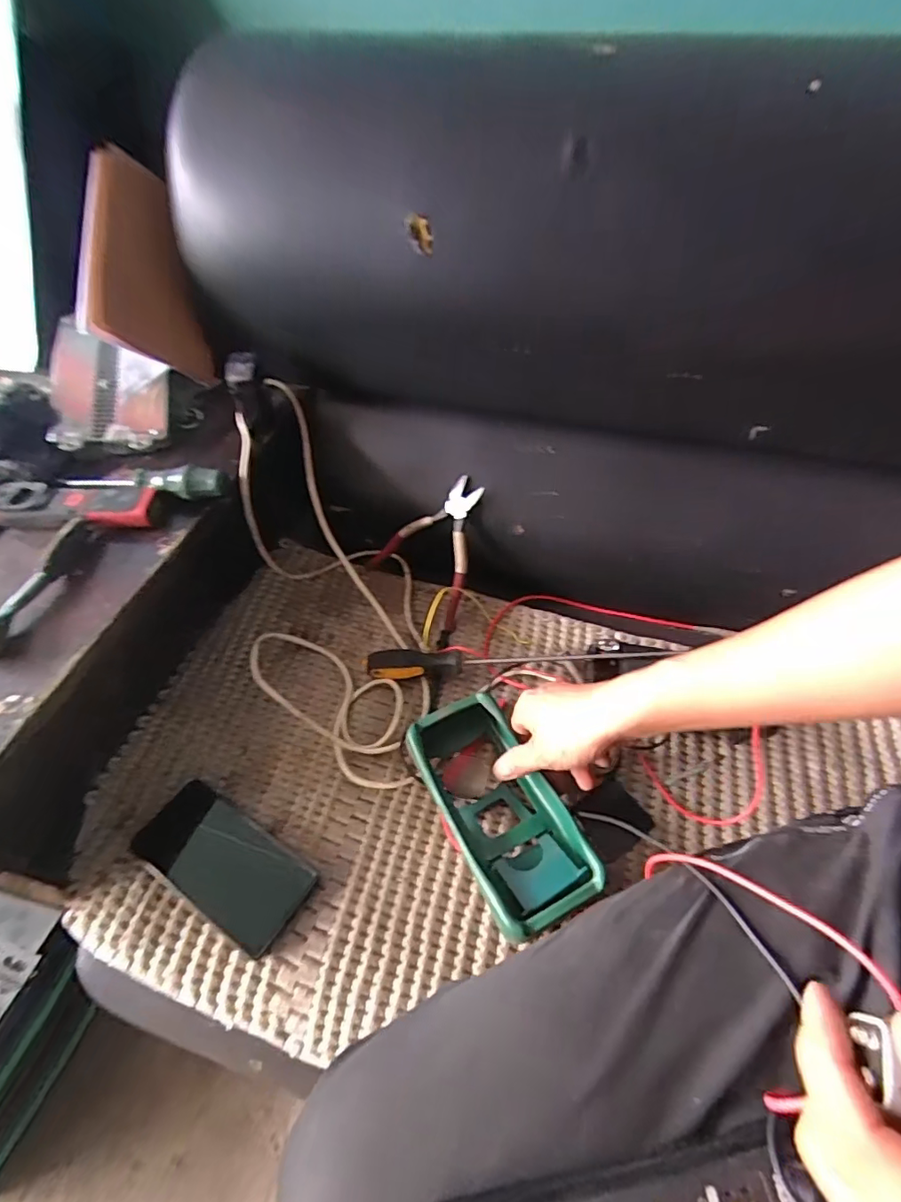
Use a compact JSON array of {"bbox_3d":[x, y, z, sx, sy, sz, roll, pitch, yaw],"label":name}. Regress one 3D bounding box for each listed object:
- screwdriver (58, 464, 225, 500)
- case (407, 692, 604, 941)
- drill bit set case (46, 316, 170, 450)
[{"bbox_3d":[-0.313,-0.122,0.560,0.177,0.035,0.025,7,52,7],"label":"screwdriver"},{"bbox_3d":[0.045,0.191,0.505,0.099,0.062,0.197,-23,56,-16],"label":"case"},{"bbox_3d":[-0.383,-0.237,0.615,0.122,0.028,0.170,-7,69,-13],"label":"drill bit set case"}]

